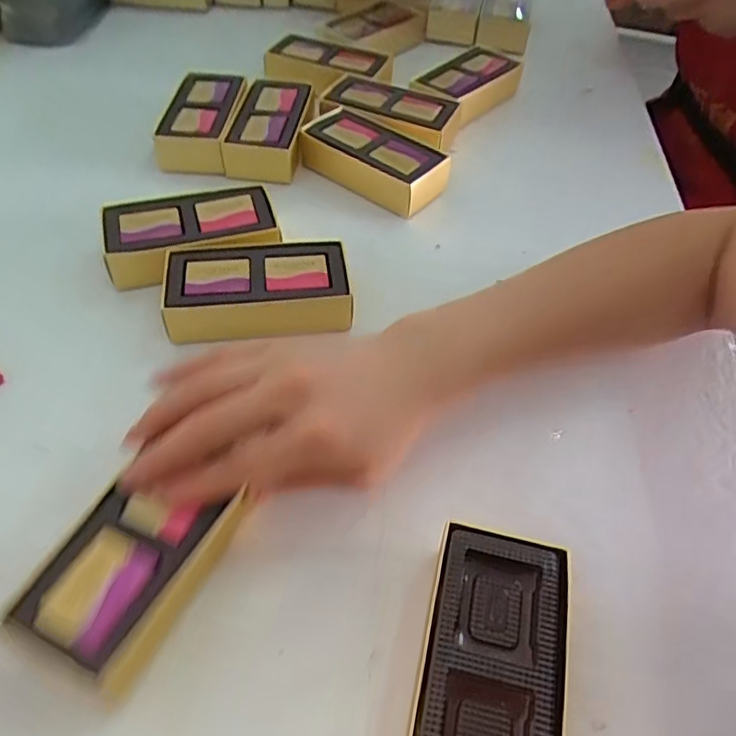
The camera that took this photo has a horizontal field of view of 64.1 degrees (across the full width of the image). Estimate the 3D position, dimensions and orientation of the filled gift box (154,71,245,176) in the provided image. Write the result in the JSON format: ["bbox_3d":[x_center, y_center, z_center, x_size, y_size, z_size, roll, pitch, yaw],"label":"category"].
[{"bbox_3d":[-0.141,-0.213,0.504,0.055,0.033,0.118,3,50,-2],"label":"filled gift box"}]

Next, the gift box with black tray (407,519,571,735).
[{"bbox_3d":[0.050,0.129,0.245,0.056,0.032,0.113,13,51,7],"label":"gift box with black tray"}]

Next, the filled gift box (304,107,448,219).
[{"bbox_3d":[0.003,-0.172,0.484,0.115,0.034,0.059,32,55,21],"label":"filled gift box"}]

